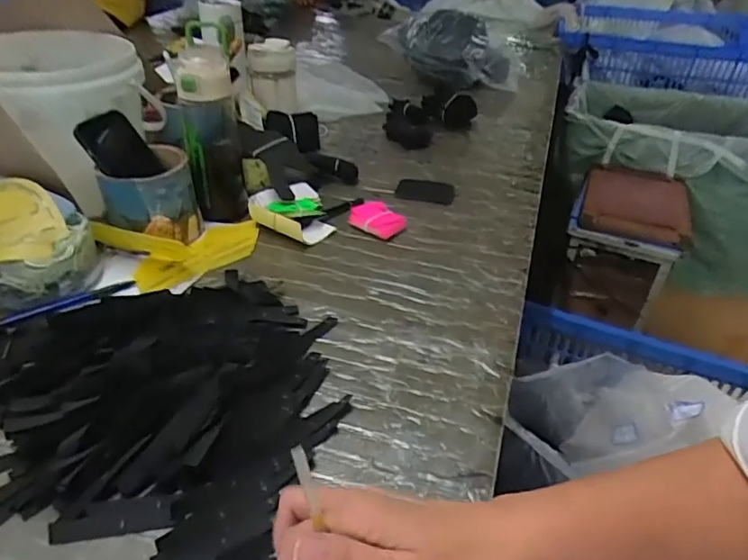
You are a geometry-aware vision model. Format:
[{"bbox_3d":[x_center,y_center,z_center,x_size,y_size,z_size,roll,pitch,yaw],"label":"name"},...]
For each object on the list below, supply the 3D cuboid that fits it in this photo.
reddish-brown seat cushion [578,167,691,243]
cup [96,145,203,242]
[{"bbox_3d":[0.615,-0.186,1.295,0.231,0.048,0.316,15,37,17],"label":"reddish-brown seat cushion"},{"bbox_3d":[-0.281,-0.103,0.692,0.104,0.104,0.105,2,35,-1],"label":"cup"}]

